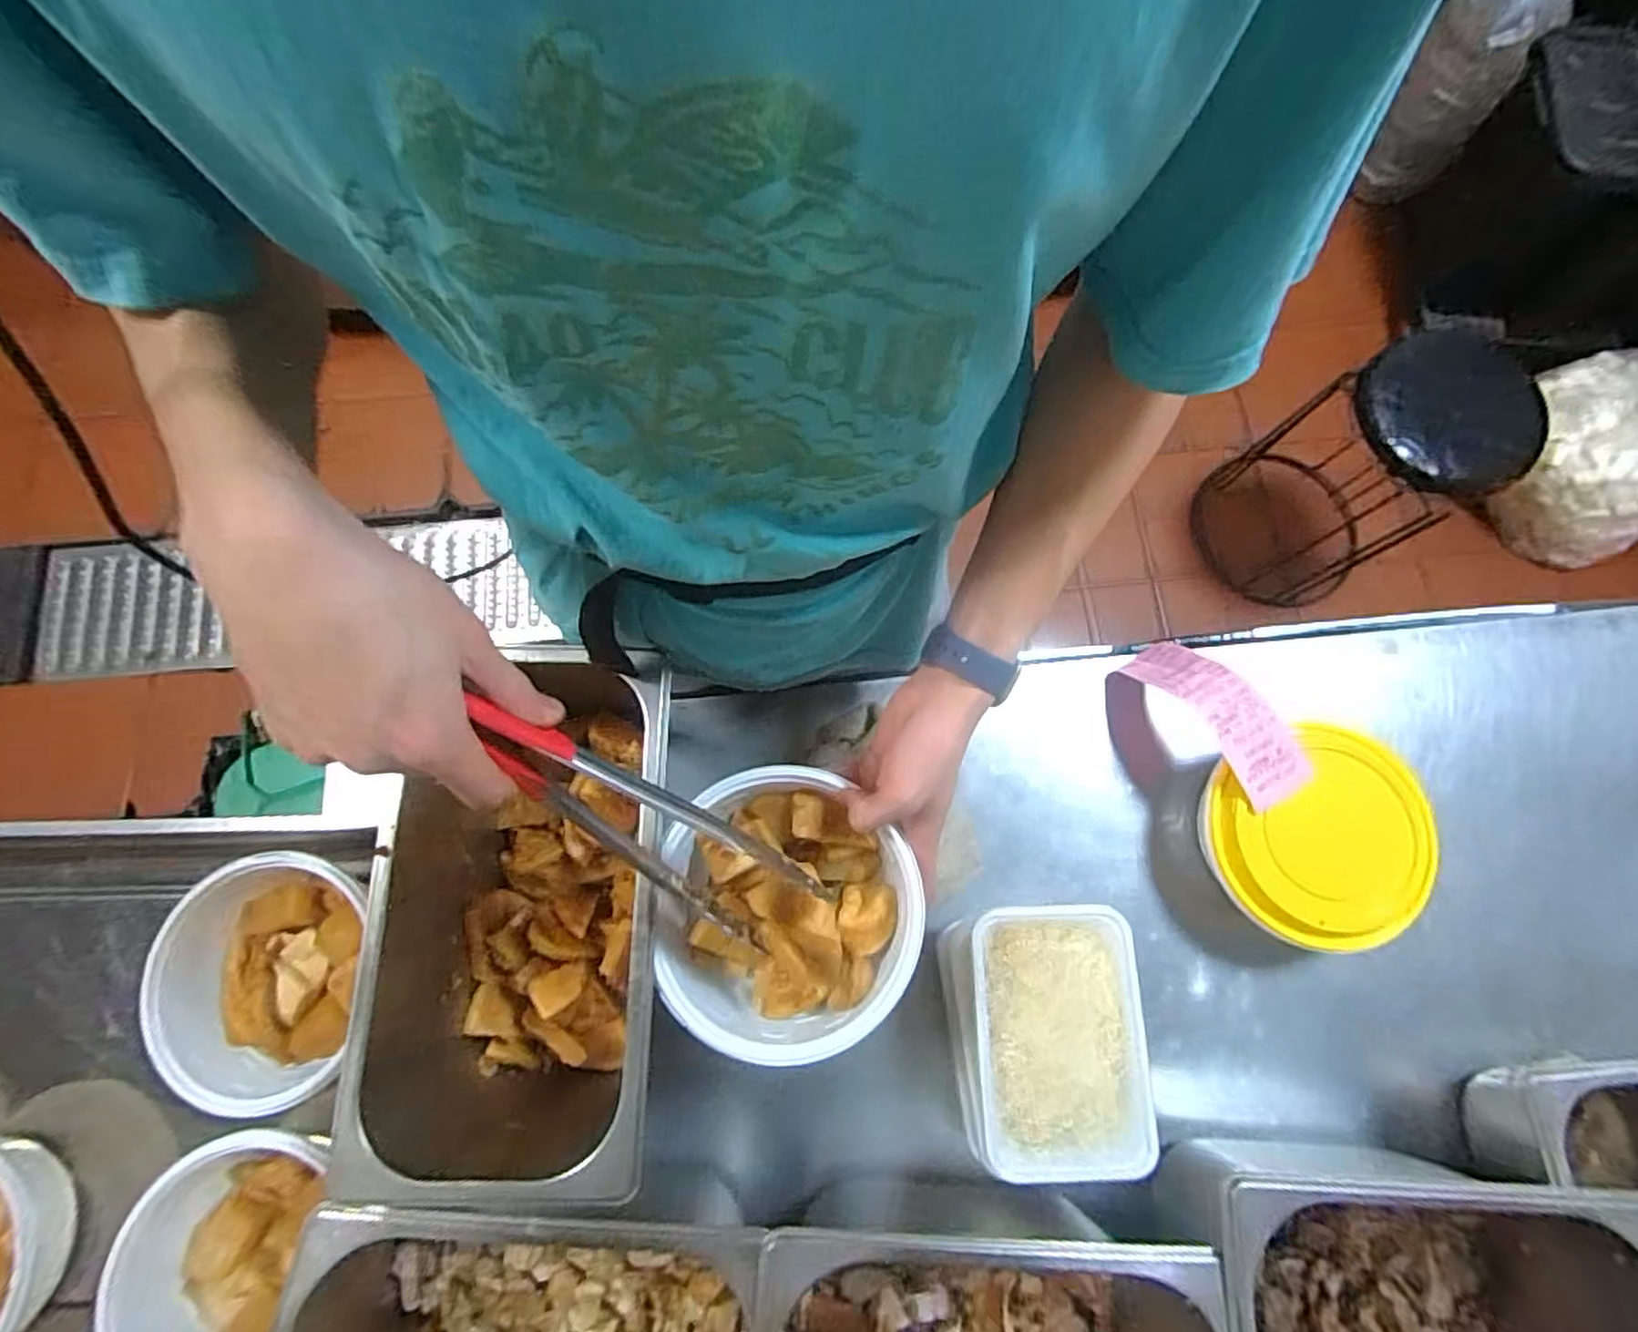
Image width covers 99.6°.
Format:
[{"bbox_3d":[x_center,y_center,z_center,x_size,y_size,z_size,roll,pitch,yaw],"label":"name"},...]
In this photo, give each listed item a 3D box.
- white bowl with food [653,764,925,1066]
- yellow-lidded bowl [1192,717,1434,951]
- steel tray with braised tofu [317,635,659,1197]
[{"bbox_3d":[-0.019,0.153,0.446,0.158,0.063,0.164,0,75,-1],"label":"white bowl with food"},{"bbox_3d":[0.389,0.135,0.545,0.167,0.068,0.155,0,75,-1],"label":"yellow-lidded bowl"},{"bbox_3d":[-0.186,0.176,0.473,0.165,0.142,0.317,1,75,-1],"label":"steel tray with braised tofu"}]

